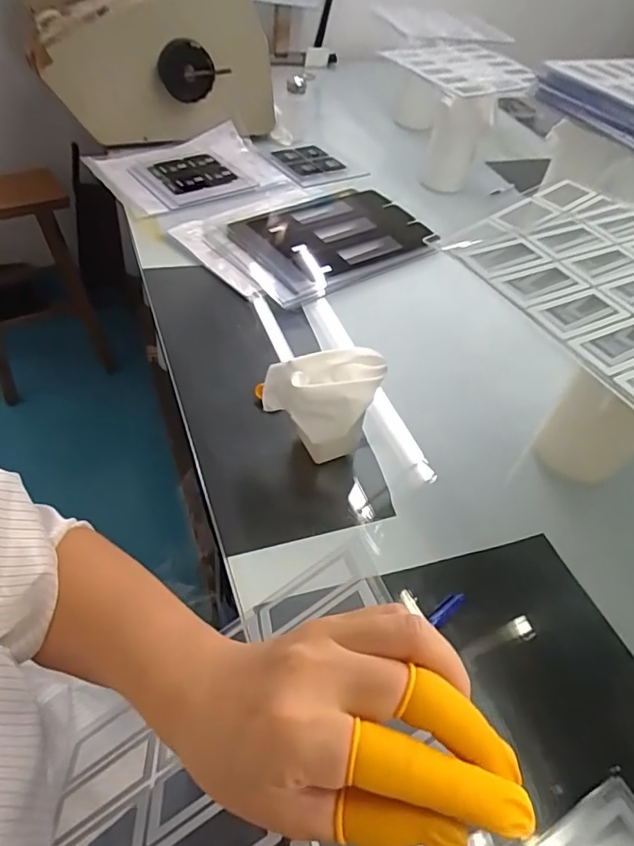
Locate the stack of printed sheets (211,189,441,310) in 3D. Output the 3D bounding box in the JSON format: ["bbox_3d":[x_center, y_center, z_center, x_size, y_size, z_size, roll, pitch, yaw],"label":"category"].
[{"bbox_3d":[0.021,-0.306,0.898,0.329,0.024,0.234,-28,56,-25],"label":"stack of printed sheets"}]

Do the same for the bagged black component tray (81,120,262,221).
[{"bbox_3d":[-0.250,-0.476,1.013,0.295,0.033,0.261,-22,55,-26],"label":"bagged black component tray"}]

